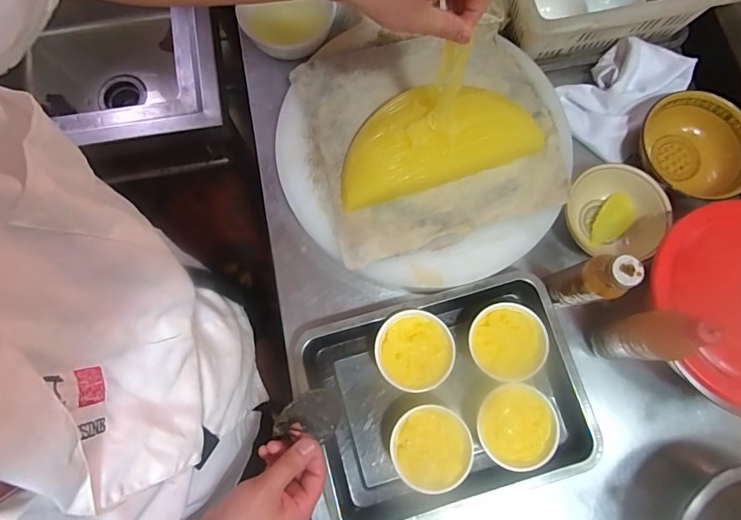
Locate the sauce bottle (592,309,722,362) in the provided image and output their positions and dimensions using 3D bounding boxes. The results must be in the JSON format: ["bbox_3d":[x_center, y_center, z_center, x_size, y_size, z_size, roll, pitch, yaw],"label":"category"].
[{"bbox_3d":[0.357,0.103,0.566,0.060,0.233,0.056,1,78,-1],"label":"sauce bottle"}]

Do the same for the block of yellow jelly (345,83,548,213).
[{"bbox_3d":[0.095,-0.184,0.640,0.303,0.070,0.139,-16,79,-4],"label":"block of yellow jelly"}]

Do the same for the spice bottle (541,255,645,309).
[{"bbox_3d":[0.295,0.032,0.588,0.047,0.180,0.058,-11,79,-3],"label":"spice bottle"}]

